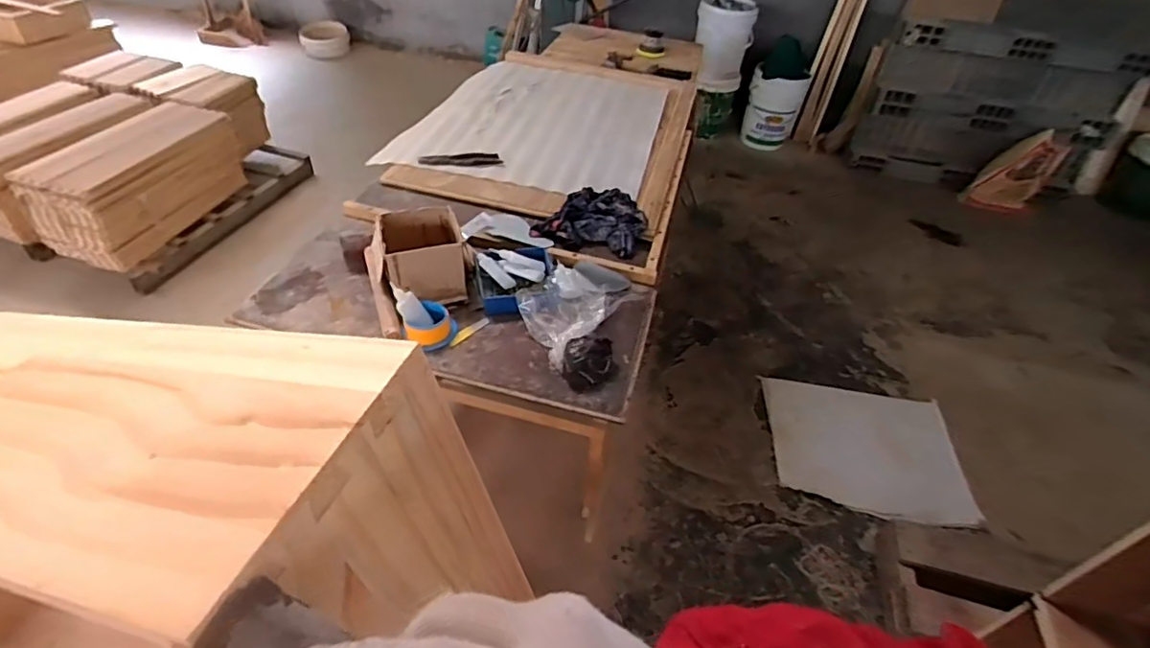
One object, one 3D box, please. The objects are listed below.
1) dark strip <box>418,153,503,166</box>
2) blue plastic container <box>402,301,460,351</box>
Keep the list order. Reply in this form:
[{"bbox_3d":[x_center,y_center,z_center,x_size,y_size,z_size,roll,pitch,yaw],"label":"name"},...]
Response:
[{"bbox_3d":[-0.278,-0.403,1.397,0.195,0.008,0.055,-1,43,-8],"label":"dark strip"},{"bbox_3d":[-0.247,0.006,0.985,0.073,0.044,0.079,3,43,-3],"label":"blue plastic container"}]

